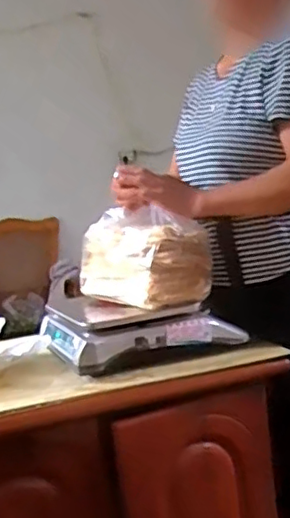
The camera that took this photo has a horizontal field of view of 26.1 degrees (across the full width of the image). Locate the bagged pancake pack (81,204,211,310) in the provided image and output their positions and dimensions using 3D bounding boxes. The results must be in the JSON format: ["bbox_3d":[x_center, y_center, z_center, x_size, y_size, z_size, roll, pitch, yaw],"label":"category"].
[{"bbox_3d":[-0.002,-0.007,1.250,0.176,0.174,0.243,-11,10,-29],"label":"bagged pancake pack"}]

